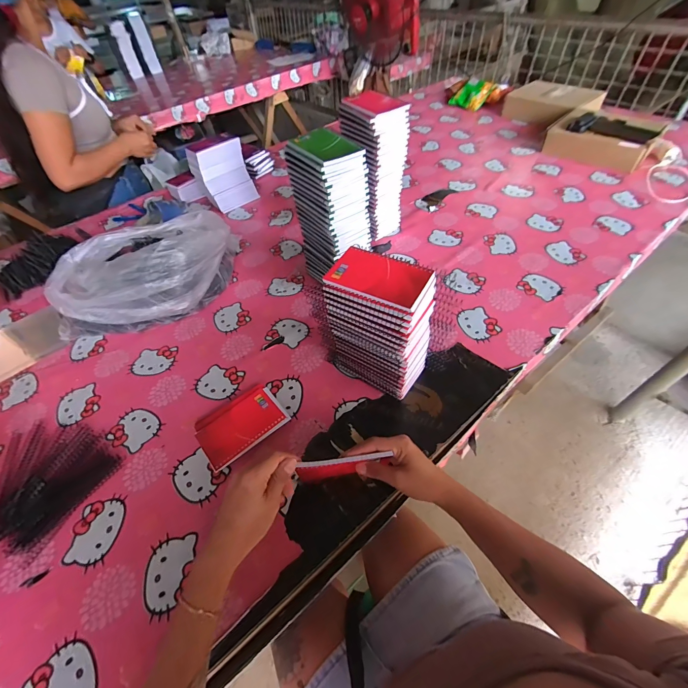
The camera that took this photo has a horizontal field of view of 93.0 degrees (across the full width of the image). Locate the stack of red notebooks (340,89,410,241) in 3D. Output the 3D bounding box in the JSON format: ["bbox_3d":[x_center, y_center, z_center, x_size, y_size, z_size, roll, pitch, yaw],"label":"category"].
[{"bbox_3d":[0.072,-0.406,0.791,0.118,0.297,0.122,-26,53,-15],"label":"stack of red notebooks"}]

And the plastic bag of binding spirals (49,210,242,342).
[{"bbox_3d":[-0.445,-0.184,0.738,0.357,0.153,0.280,-10,51,-2],"label":"plastic bag of binding spirals"}]

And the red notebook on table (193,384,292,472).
[{"bbox_3d":[-0.172,0.131,0.548,0.136,0.021,0.104,-33,55,-19],"label":"red notebook on table"}]

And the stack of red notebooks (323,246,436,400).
[{"bbox_3d":[0.059,-0.022,0.523,0.145,0.230,0.092,25,58,24],"label":"stack of red notebooks"}]

